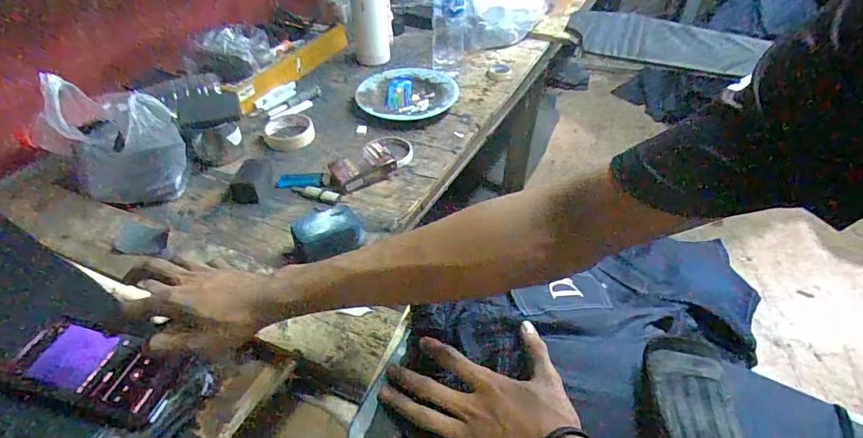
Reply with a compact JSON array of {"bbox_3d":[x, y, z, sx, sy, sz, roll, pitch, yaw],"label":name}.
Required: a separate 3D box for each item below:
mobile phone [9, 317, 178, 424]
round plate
[{"bbox_3d":[-0.320,0.141,0.444,0.153,0.013,0.064,13,54,12],"label":"mobile phone"},{"bbox_3d":[-0.046,-0.246,0.916,0.197,0.032,0.174,-4,43,-6],"label":"round plate"}]

